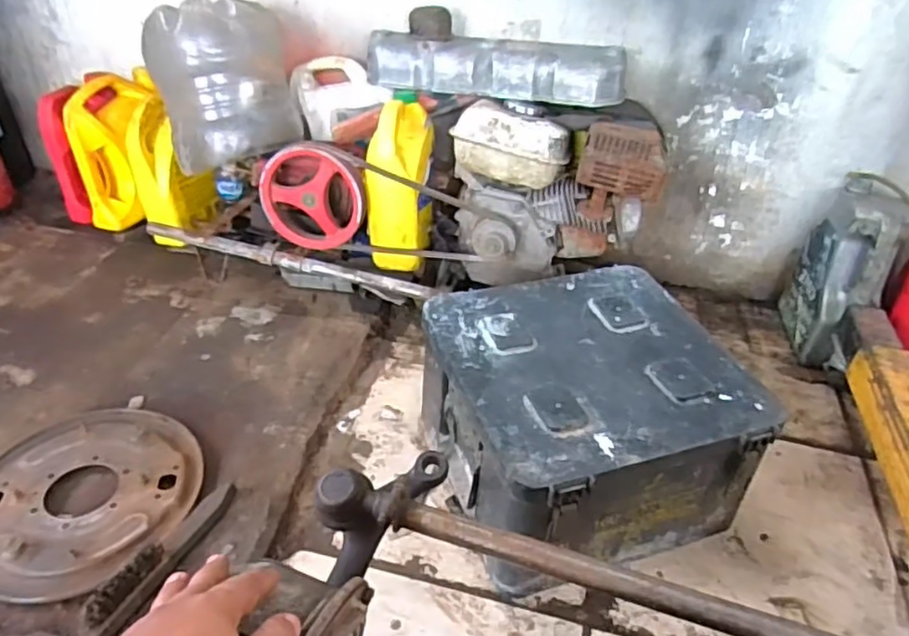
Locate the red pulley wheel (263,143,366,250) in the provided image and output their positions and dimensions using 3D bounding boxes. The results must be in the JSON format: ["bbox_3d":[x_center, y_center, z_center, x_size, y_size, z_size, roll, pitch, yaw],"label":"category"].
[{"bbox_3d":[-0.247,-0.213,1.134,0.179,0.176,0.053,3,37,-1],"label":"red pulley wheel"}]

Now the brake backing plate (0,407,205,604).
[{"bbox_3d":[-0.499,0.227,0.863,0.291,0.032,0.291,3,37,-2],"label":"brake backing plate"}]

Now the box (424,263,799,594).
[{"bbox_3d":[0.178,0.140,0.943,0.374,0.225,0.365,-10,39,-19],"label":"box"}]

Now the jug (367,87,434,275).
[{"bbox_3d":[-0.099,-0.248,1.200,0.116,0.284,0.156,2,37,-2],"label":"jug"}]

